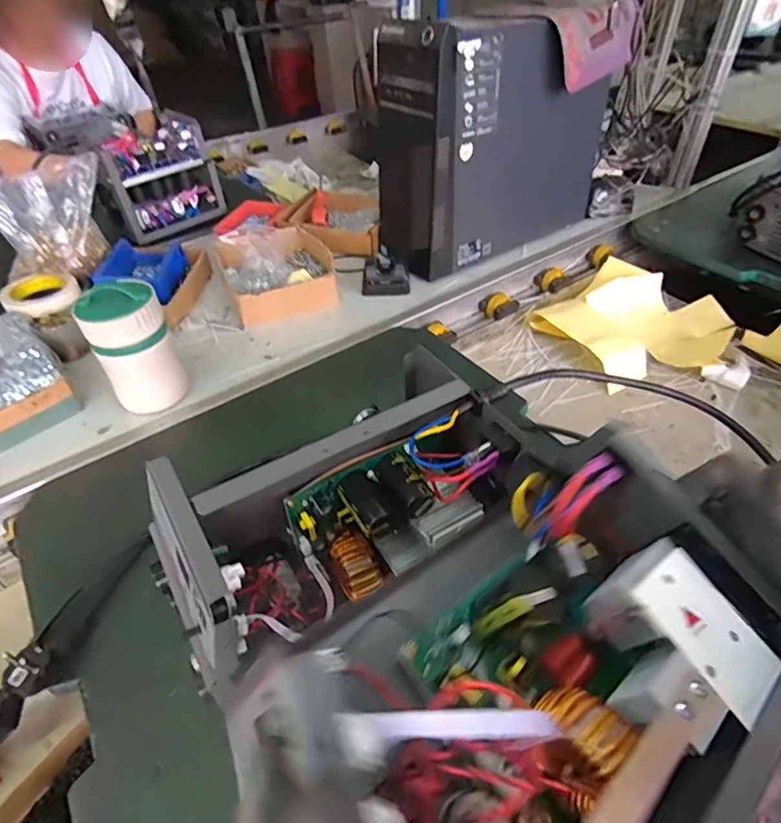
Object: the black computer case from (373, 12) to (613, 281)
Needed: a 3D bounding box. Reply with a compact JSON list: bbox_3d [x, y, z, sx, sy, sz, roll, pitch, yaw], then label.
[{"bbox_3d":[0.203,-0.486,0.925,0.429,0.359,0.173,-28,49,-24],"label":"black computer case"}]

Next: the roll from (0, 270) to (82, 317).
[{"bbox_3d":[-0.558,-0.191,0.823,0.106,0.032,0.106,-1,44,1],"label":"roll"}]

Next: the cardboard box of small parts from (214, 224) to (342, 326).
[{"bbox_3d":[-0.207,-0.263,0.932,0.188,0.055,0.246,-18,46,-16],"label":"cardboard box of small parts"}]

